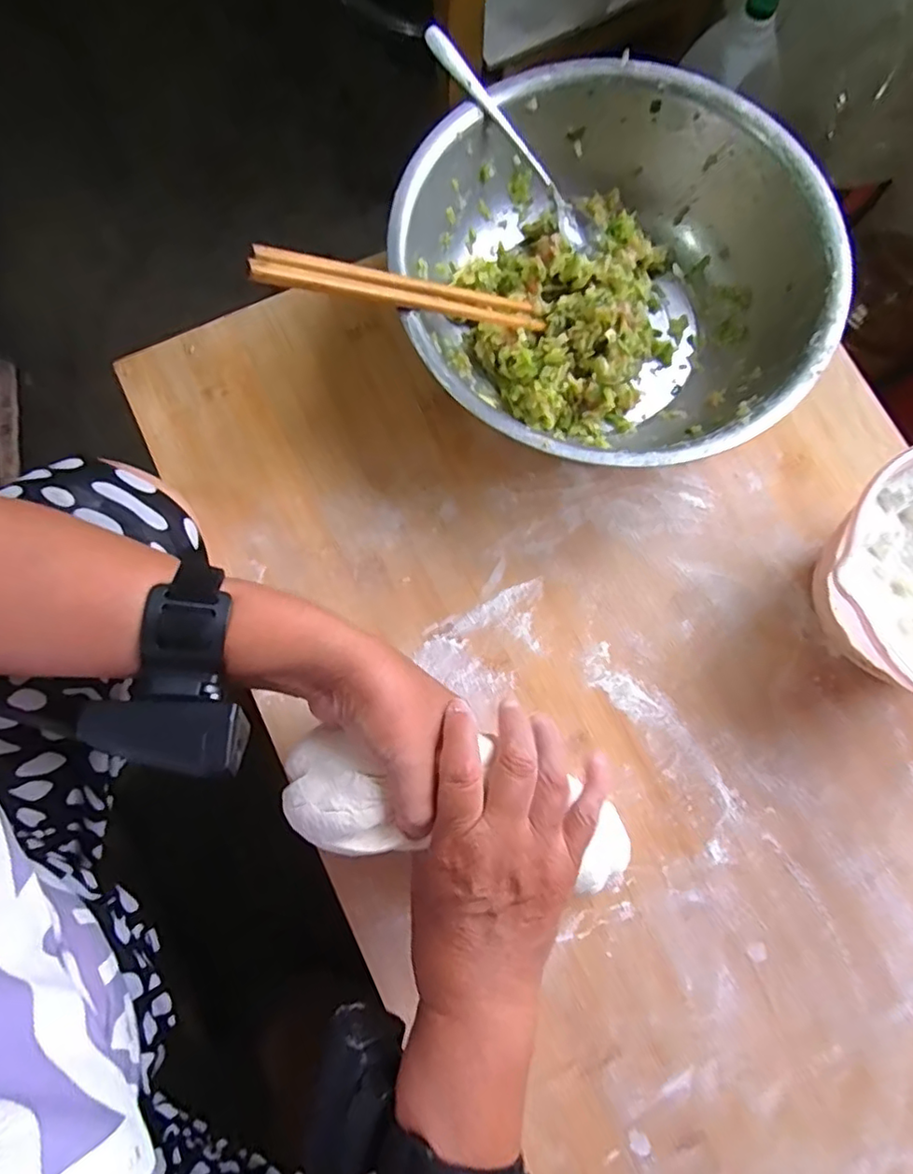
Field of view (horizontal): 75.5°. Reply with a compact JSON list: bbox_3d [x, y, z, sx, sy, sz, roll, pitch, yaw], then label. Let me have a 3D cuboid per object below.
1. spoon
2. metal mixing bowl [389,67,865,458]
[{"bbox_3d":[0.040,-0.290,0.392,0.161,0.011,0.022,42,81,-23],"label":"spoon"},{"bbox_3d":[0.098,-0.195,0.400,0.259,0.084,0.263,0,80,-1],"label":"metal mixing bowl"}]

